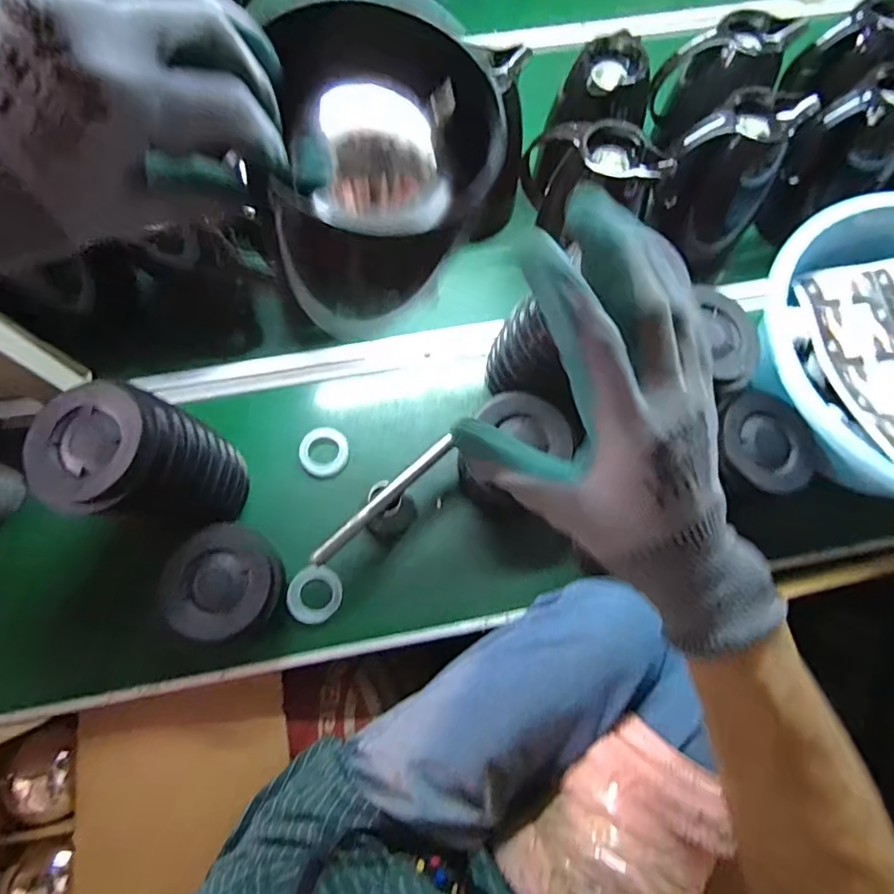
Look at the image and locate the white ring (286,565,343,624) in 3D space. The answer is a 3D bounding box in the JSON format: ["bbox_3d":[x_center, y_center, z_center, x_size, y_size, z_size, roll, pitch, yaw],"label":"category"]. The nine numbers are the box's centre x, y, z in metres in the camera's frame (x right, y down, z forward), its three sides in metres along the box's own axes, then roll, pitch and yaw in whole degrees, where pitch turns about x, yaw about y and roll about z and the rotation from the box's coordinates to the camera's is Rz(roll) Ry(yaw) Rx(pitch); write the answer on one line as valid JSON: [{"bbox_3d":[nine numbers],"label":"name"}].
[{"bbox_3d":[-0.146,0.163,0.581,0.057,0.012,0.061,1,72,-5],"label":"white ring"}]

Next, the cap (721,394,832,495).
[{"bbox_3d":[0.340,-0.004,0.554,0.099,0.026,0.105,0,70,0],"label":"cap"}]

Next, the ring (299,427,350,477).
[{"bbox_3d":[-0.149,0.006,0.637,0.056,0.019,0.059,0,70,0],"label":"ring"}]

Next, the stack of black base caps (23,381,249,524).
[{"bbox_3d":[-0.304,0.027,0.535,0.132,0.177,0.115,5,70,1],"label":"stack of black base caps"}]

